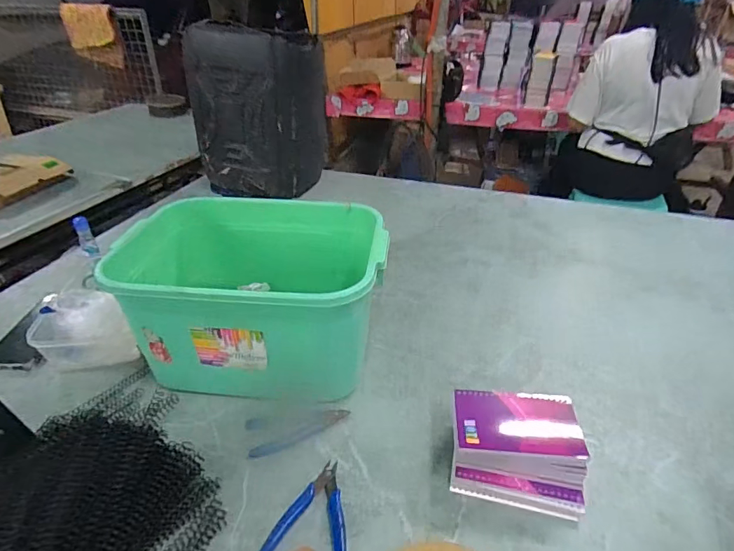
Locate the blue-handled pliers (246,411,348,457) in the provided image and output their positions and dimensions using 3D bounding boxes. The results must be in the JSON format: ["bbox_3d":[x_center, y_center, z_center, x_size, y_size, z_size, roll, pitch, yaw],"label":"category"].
[{"bbox_3d":[-0.086,0.190,0.560,0.126,0.006,0.058,-10,34,-15],"label":"blue-handled pliers"}]

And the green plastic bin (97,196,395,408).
[{"bbox_3d":[-0.142,0.024,0.619,0.320,0.185,0.225,0,33,0],"label":"green plastic bin"}]

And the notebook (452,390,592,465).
[{"bbox_3d":[0.162,0.159,0.475,0.132,0.012,0.086,2,34,4],"label":"notebook"}]

